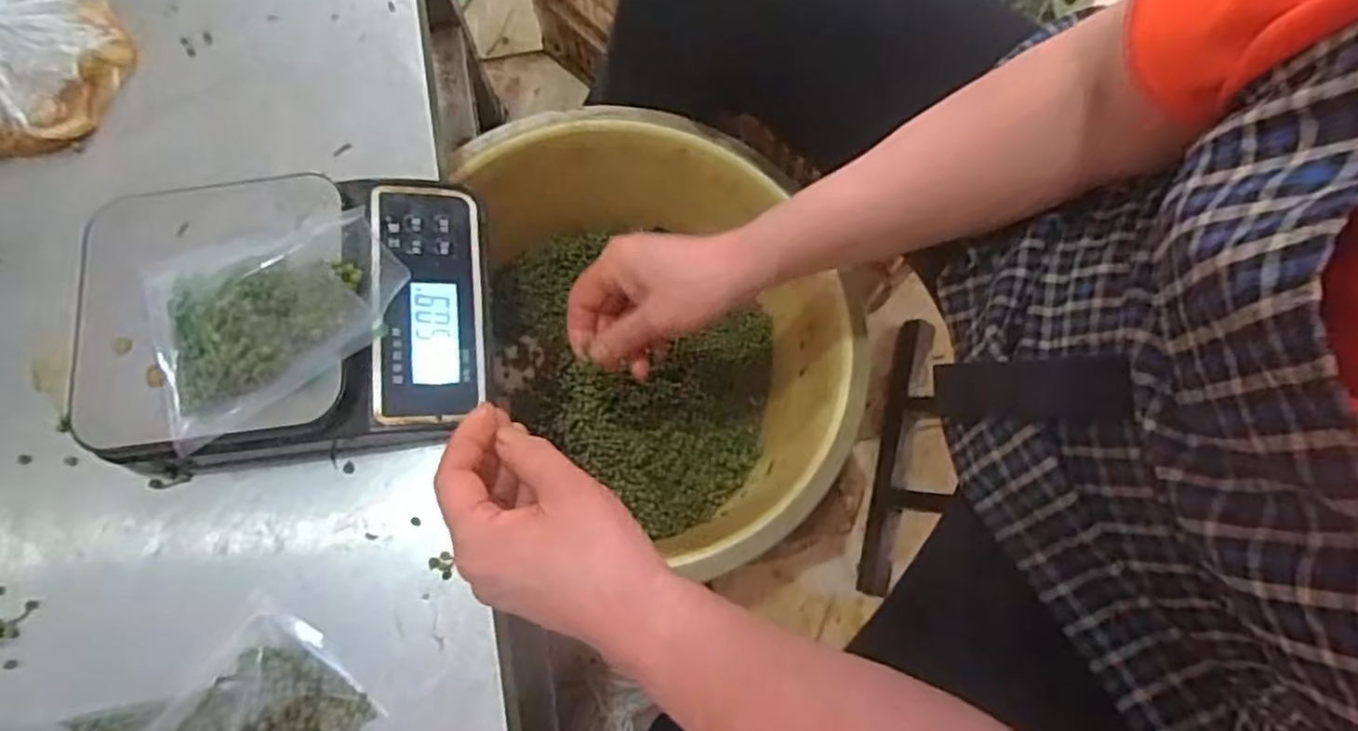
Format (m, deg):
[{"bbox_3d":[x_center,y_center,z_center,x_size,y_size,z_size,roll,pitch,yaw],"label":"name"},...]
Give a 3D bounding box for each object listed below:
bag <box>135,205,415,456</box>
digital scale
[{"bbox_3d":[-0.211,-0.029,0.378,0.135,0.042,0.102,-19,75,-5],"label":"bag"},{"bbox_3d":[-0.217,-0.029,0.421,0.209,0.059,0.154,-7,74,-2],"label":"digital scale"}]

